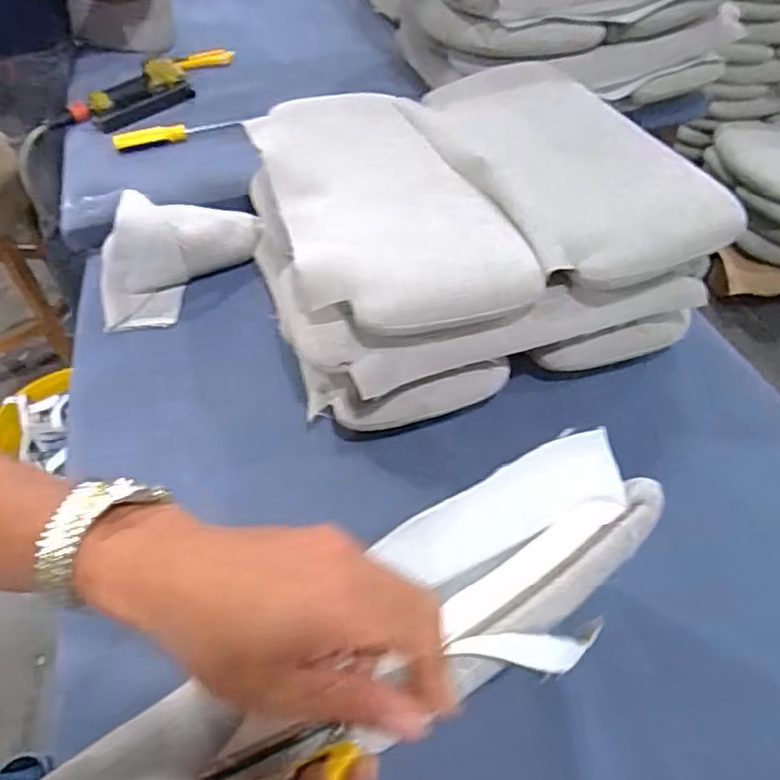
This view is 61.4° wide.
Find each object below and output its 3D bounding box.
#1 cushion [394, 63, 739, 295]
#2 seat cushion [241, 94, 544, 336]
[{"bbox_3d":[0.184,-0.282,0.751,0.218,0.046,0.450,-20,50,-13],"label":"cushion"},{"bbox_3d":[-0.017,-0.214,0.716,0.215,0.041,0.425,-13,51,-12],"label":"seat cushion"}]

